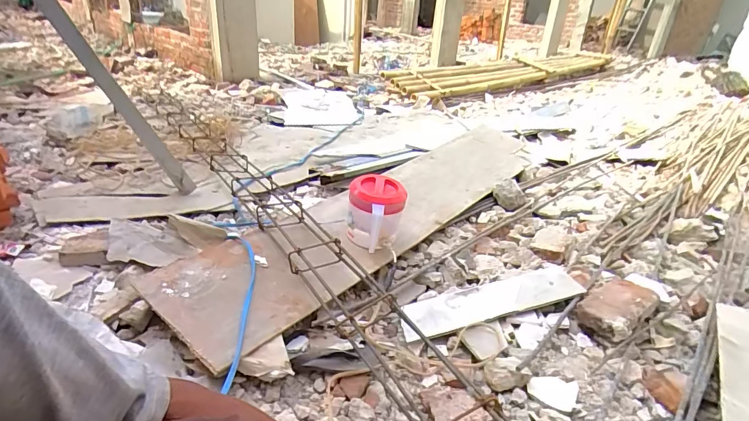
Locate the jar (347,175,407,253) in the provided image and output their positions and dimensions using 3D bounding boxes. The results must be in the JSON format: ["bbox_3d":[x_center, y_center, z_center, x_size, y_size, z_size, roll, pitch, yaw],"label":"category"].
[{"bbox_3d":[0.004,-0.003,1.049,0.133,0.128,0.132,3,28,-2],"label":"jar"}]

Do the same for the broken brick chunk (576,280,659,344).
[{"bbox_3d":[0.525,0.208,0.912,0.180,0.061,0.109,-18,35,-36],"label":"broken brick chunk"}]

